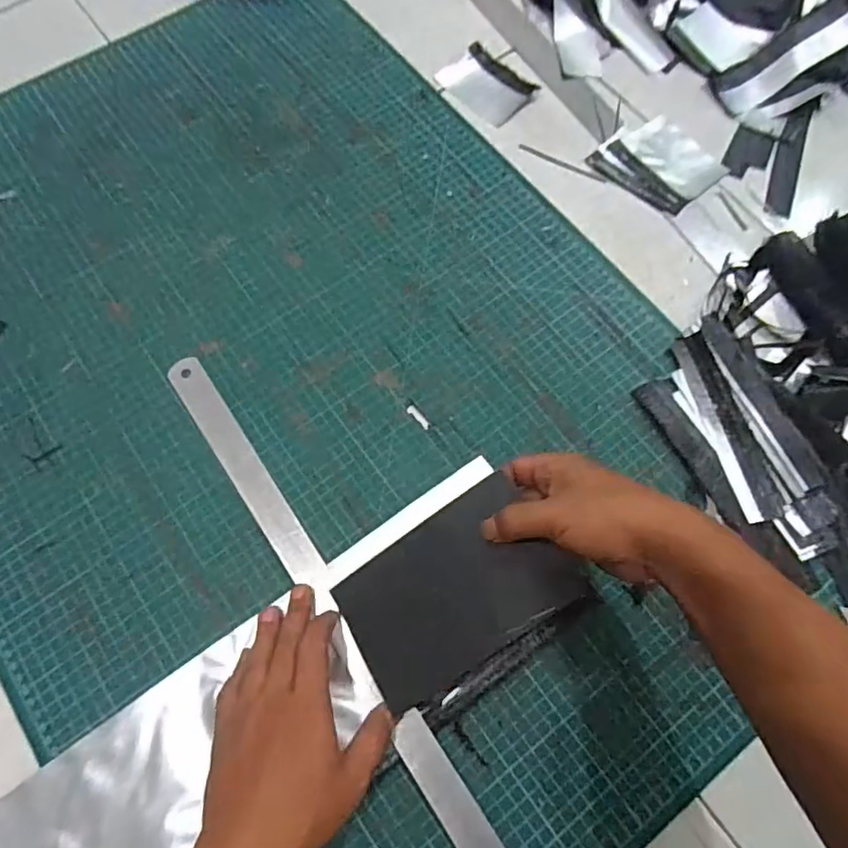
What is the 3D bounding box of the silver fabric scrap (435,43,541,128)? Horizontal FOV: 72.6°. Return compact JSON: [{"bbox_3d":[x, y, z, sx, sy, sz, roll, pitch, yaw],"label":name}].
[{"bbox_3d":[0.068,-0.364,0.619,0.067,0.016,0.095,-43,75,-13],"label":"silver fabric scrap"}]

